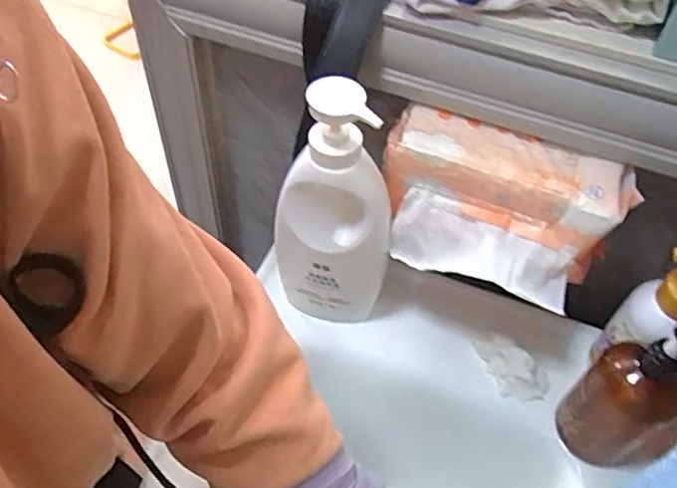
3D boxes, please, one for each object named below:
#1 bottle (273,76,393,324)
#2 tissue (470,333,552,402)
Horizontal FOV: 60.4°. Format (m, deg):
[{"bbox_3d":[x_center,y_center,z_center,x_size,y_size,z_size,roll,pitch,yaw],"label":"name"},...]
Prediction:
[{"bbox_3d":[-0.003,-0.026,0.561,0.114,0.268,0.056,9,51,4],"label":"bottle"},{"bbox_3d":[0.182,0.131,0.616,0.085,0.034,0.044,29,55,19],"label":"tissue"}]

